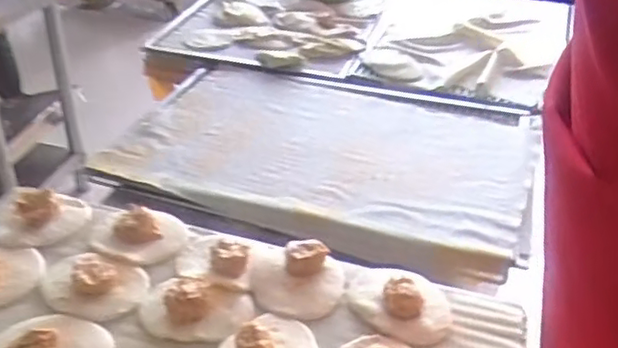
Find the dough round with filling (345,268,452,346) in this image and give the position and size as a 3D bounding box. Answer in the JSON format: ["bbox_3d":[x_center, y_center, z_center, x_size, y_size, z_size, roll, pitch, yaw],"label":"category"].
[{"bbox_3d":[0.087,0.120,0.638,0.106,0.032,0.086,10,34,12],"label":"dough round with filling"}]

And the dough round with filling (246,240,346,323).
[{"bbox_3d":[-0.013,0.102,0.655,0.097,0.027,0.092,2,33,-1],"label":"dough round with filling"}]

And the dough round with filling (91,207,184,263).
[{"bbox_3d":[-0.185,0.059,0.703,0.093,0.031,0.085,2,33,-1],"label":"dough round with filling"}]

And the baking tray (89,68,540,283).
[{"bbox_3d":[0.024,-0.037,0.991,0.605,0.034,0.391,14,34,17],"label":"baking tray"}]

